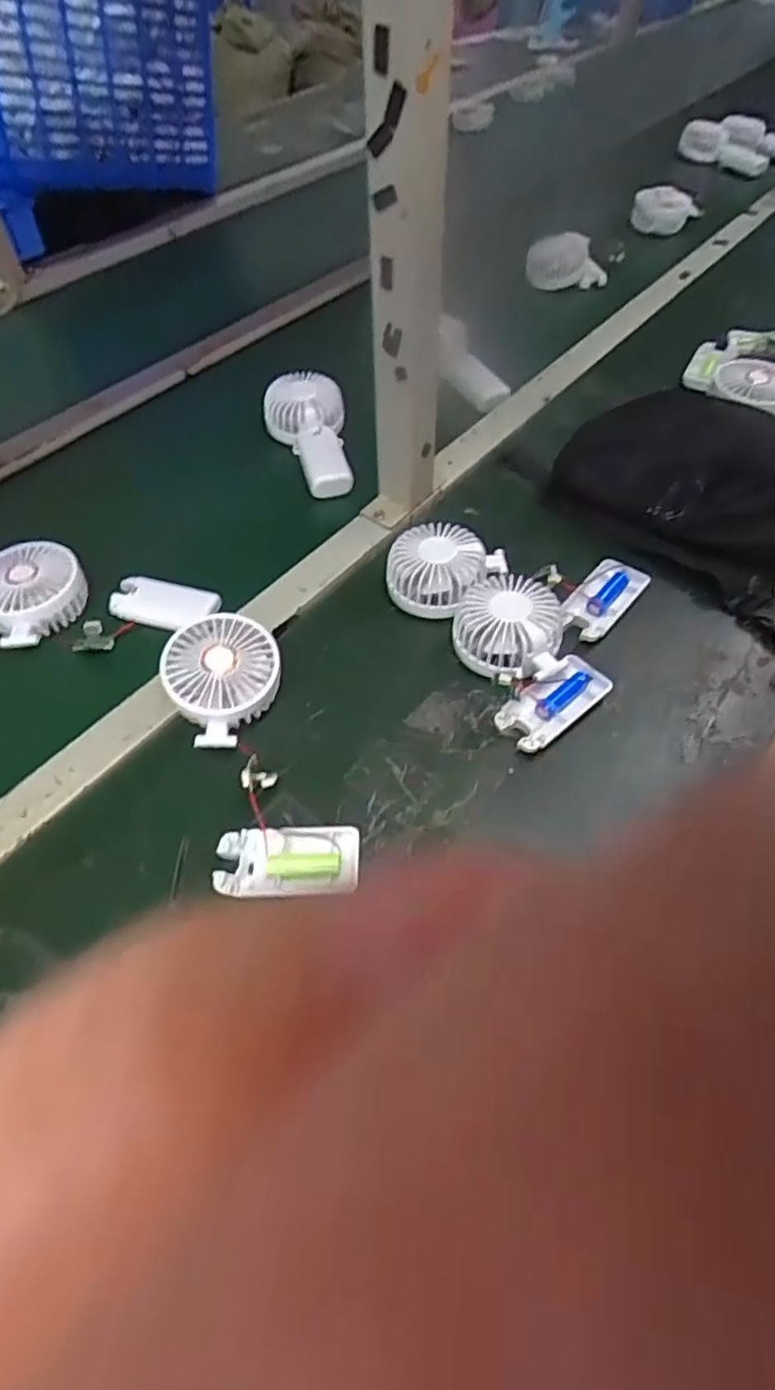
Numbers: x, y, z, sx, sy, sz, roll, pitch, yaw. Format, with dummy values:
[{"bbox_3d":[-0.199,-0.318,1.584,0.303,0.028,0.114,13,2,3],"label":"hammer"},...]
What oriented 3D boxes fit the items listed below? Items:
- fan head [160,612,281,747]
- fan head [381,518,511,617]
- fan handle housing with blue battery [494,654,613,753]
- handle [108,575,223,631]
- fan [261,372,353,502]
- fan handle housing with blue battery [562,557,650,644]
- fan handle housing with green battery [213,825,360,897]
[{"bbox_3d":[-0.127,-0.014,0.515,0.084,0.044,0.096,-20,54,-13],"label":"fan head"},{"bbox_3d":[0.050,-0.113,0.586,0.096,0.039,0.078,-32,59,-19],"label":"fan head"},{"bbox_3d":[0.129,0.005,0.513,0.092,0.019,0.042,-32,59,-19],"label":"fan handle housing with blue battery"},{"bbox_3d":[-0.201,-0.082,0.593,0.093,0.021,0.039,10,55,10],"label":"handle"},{"bbox_3d":[-0.087,-0.283,0.722,0.087,0.062,0.163,-8,54,-4],"label":"fan"},{"bbox_3d":[0.188,-0.088,0.576,0.045,0.022,0.091,35,63,24],"label":"fan handle housing with blue battery"},{"bbox_3d":[-0.067,0.112,0.449,0.094,0.015,0.042,-3,54,0],"label":"fan handle housing with green battery"}]

